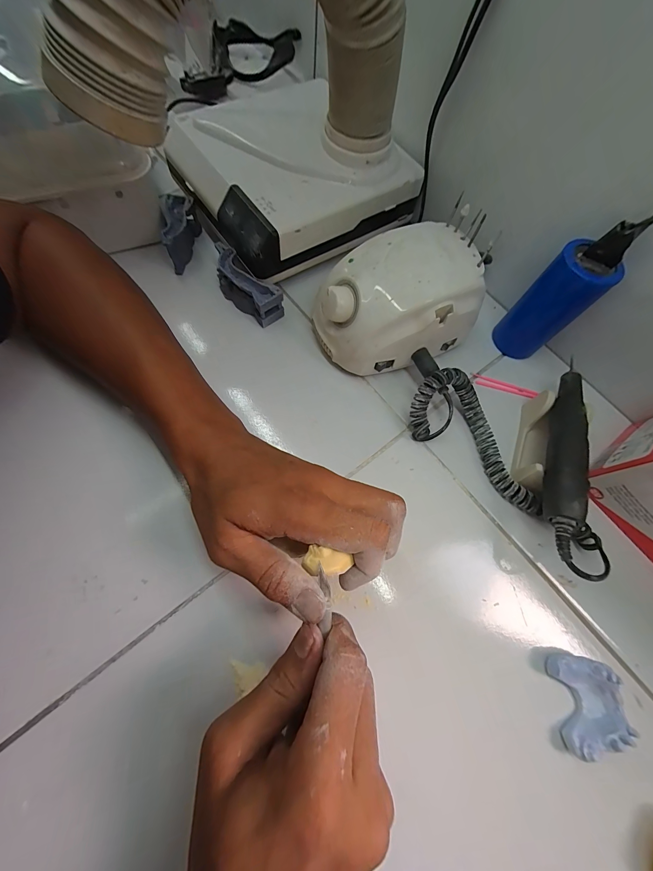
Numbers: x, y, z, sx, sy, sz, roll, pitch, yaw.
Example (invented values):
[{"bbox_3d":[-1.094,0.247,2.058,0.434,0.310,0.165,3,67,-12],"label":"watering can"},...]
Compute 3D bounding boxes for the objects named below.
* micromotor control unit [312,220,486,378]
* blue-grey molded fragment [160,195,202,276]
[{"bbox_3d":[0.063,-0.116,0.290,0.136,0.087,0.102,-32,76,-15],"label":"micromotor control unit"},{"bbox_3d":[-0.150,-0.210,0.324,0.031,0.039,0.064,-8,71,-8],"label":"blue-grey molded fragment"}]

